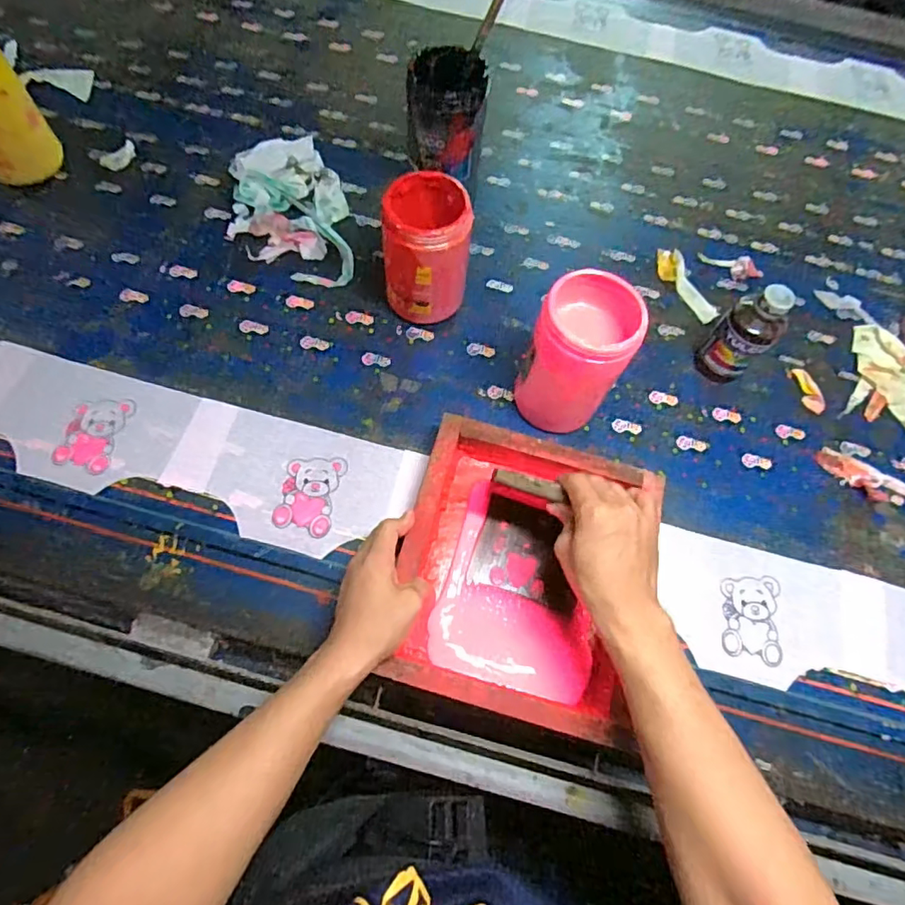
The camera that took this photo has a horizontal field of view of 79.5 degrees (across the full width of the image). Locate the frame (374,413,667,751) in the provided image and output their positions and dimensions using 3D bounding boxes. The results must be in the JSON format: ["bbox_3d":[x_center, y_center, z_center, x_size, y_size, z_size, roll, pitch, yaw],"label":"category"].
[{"bbox_3d":[0.068,0.115,0.539,0.223,0.058,0.257,14,68,3],"label":"frame"}]

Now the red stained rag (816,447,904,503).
[{"bbox_3d":[0.516,0.052,0.618,0.198,0.014,0.038,28,69,8],"label":"red stained rag"}]

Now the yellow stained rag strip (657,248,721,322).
[{"bbox_3d":[0.308,-0.222,0.720,0.040,0.009,0.120,-20,70,-11],"label":"yellow stained rag strip"}]

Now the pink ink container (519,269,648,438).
[{"bbox_3d":[0.124,-0.091,0.554,0.091,0.189,0.091,-1,63,2],"label":"pink ink container"}]

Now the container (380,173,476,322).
[{"bbox_3d":[-0.028,-0.223,0.621,0.093,0.147,0.106,1,68,-2],"label":"container"}]

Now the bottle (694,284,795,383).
[{"bbox_3d":[0.331,-0.134,0.617,0.056,0.132,0.058,1,68,-3],"label":"bottle"}]

